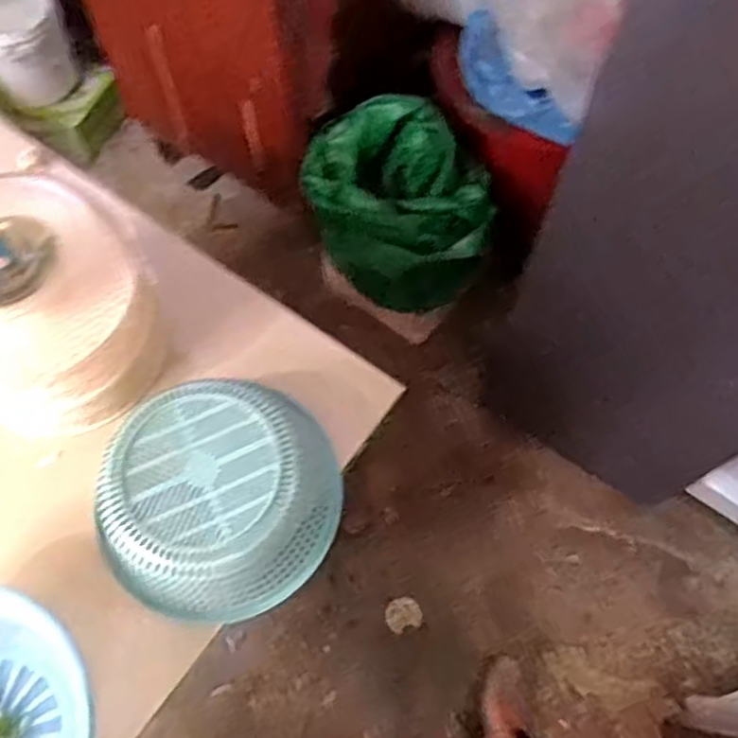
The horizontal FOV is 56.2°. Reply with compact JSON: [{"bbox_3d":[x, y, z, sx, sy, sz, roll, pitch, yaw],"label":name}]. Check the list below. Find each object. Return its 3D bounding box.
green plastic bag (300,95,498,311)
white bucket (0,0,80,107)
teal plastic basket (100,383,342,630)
[{"bbox_3d":[0.052,-0.275,1.300,0.321,0.375,0.270,-9,66,-4],"label":"green plastic bag"},{"bbox_3d":[-0.774,-0.736,1.529,0.212,0.211,0.214,0,66,0],"label":"white bucket"},{"bbox_3d":[-0.151,0.139,0.740,0.233,0.101,0.234,0,66,0],"label":"teal plastic basket"}]

